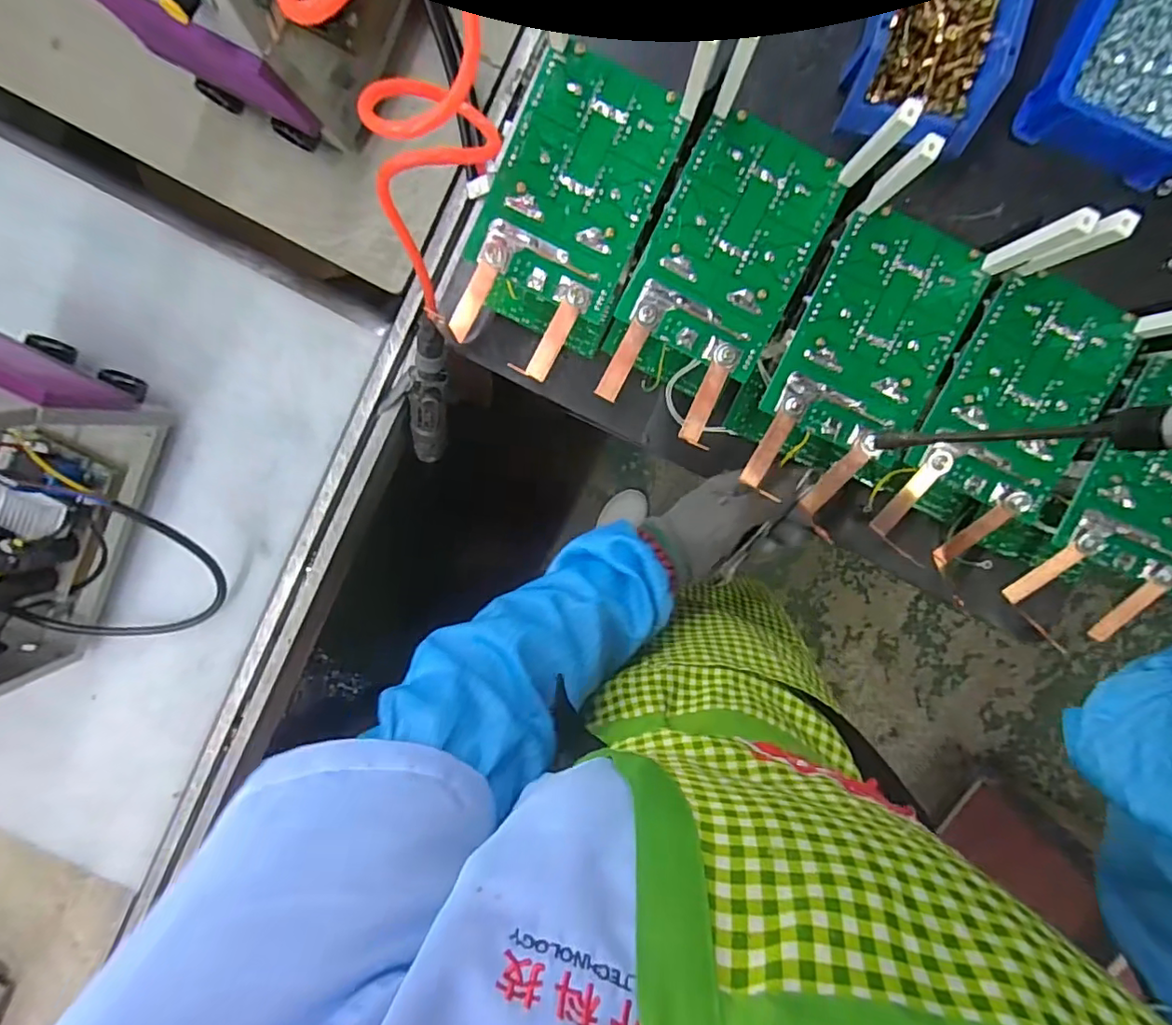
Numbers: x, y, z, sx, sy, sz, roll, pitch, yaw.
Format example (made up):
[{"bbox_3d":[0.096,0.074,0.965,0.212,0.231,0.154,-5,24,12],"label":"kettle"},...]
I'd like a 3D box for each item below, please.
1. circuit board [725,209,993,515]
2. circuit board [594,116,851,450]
[{"bbox_3d":[0.204,-0.108,0.430,0.123,0.016,0.206,30,98,-3],"label":"circuit board"},{"bbox_3d":[0.095,-0.169,0.422,0.107,0.010,0.212,27,98,-2],"label":"circuit board"}]

